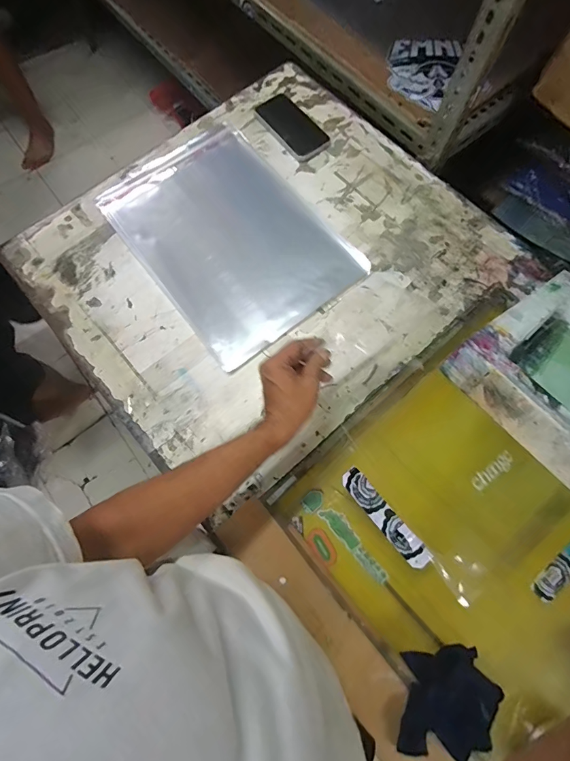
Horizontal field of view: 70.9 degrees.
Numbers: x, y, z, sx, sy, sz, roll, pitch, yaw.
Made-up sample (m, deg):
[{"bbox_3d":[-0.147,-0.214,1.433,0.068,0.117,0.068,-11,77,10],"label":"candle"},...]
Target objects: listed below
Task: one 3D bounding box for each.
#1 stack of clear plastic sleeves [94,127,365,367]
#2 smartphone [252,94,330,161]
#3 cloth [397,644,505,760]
[{"bbox_3d":[-0.096,-0.261,0.720,0.309,0.012,0.425,-37,76,-10],"label":"stack of clear plastic sleeves"},{"bbox_3d":[0.014,-0.499,0.785,0.082,0.005,0.167,-35,76,-10],"label":"smartphone"},{"bbox_3d":[0.198,0.387,0.483,0.137,0.053,0.094,-11,73,-3],"label":"cloth"}]

